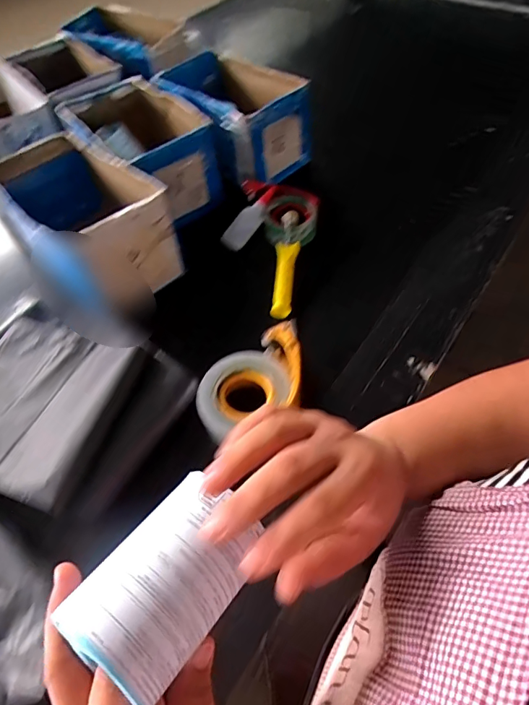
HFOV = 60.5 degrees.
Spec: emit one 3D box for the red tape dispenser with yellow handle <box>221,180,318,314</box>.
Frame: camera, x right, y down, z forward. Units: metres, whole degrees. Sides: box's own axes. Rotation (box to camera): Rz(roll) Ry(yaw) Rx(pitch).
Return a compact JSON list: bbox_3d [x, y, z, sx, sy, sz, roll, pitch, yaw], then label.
[{"bbox_3d":[-0.001,-0.184,0.751,0.149,0.054,0.251,12,55,12],"label":"red tape dispenser with yellow handle"}]

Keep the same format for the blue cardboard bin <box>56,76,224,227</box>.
[{"bbox_3d":[-0.216,-0.361,0.823,0.194,0.137,0.276,-39,61,-23],"label":"blue cardboard bin"}]

